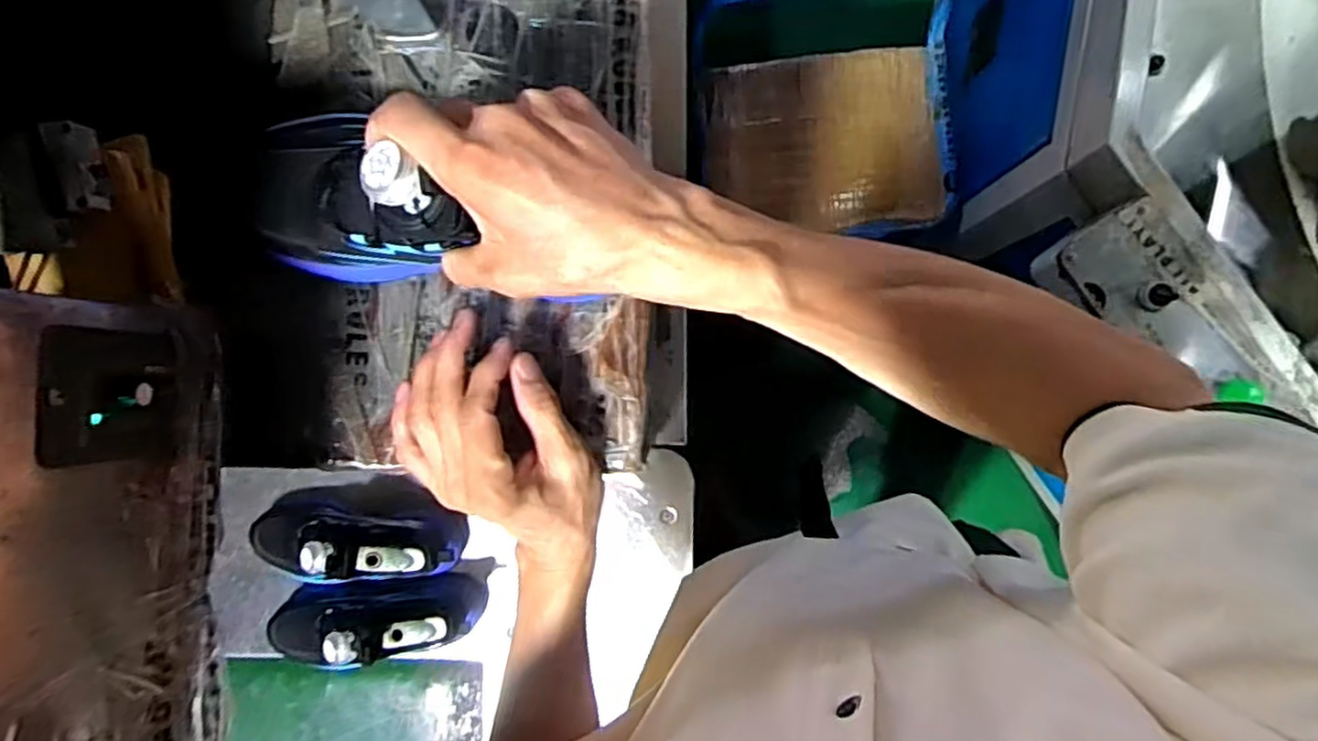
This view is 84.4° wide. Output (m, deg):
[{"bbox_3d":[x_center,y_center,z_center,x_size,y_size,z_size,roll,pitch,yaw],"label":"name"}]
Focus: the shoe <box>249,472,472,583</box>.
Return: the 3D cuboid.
[{"bbox_3d":[-0.337,0.175,0.784,0.228,0.145,0.107,-9,87,0],"label":"shoe"}]

